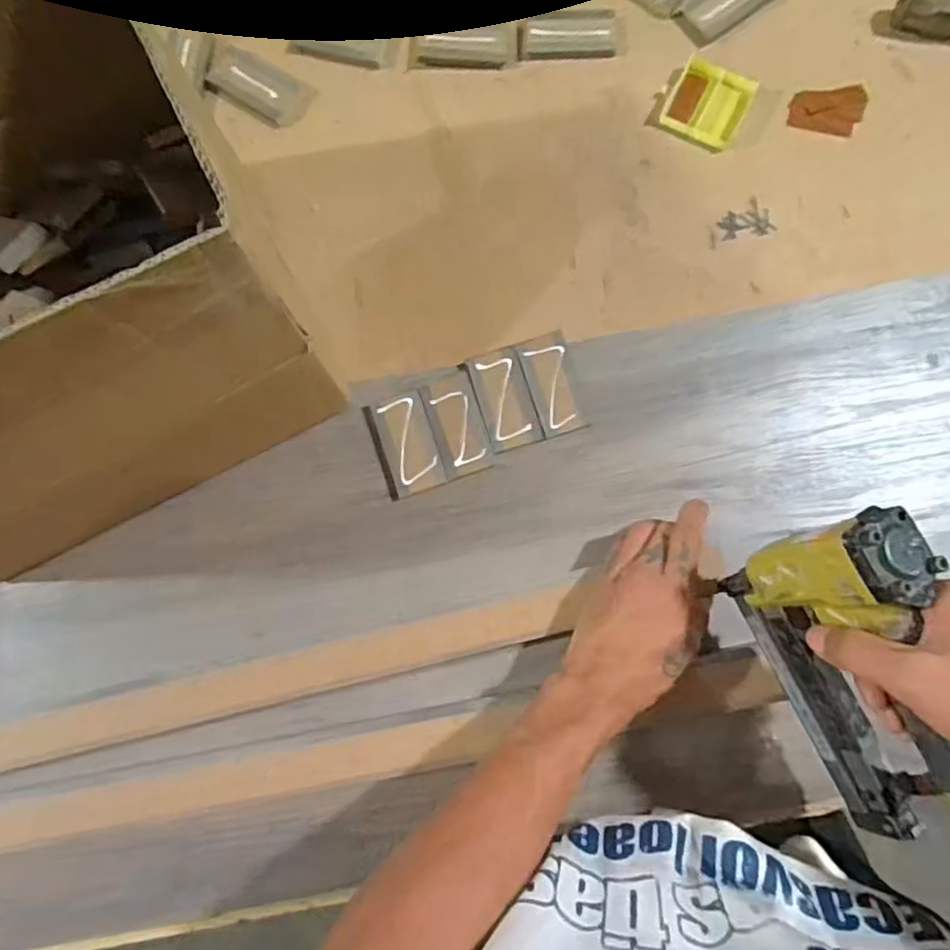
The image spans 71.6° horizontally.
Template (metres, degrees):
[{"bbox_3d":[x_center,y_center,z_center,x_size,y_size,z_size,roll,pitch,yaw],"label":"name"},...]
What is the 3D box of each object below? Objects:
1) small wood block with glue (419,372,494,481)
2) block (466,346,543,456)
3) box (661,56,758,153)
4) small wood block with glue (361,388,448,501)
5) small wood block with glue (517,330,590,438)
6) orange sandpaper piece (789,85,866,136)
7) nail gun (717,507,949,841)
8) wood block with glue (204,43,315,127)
[{"bbox_3d":[-0.014,-0.038,0.514,0.040,0.006,0.077,-19,80,-3],"label":"small wood block with glue"},{"bbox_3d":[0.023,-0.060,0.517,0.041,0.005,0.079,-17,79,-2],"label":"block"},{"bbox_3d":[0.200,-0.318,0.565,0.064,0.010,0.070,28,81,6],"label":"box"},{"bbox_3d":[-0.054,-0.024,0.513,0.047,0.007,0.078,-19,80,-3],"label":"small wood block with glue"},{"bbox_3d":[0.061,-0.071,0.515,0.037,0.007,0.078,-16,79,-2],"label":"small wood block with glue"},{"bbox_3d":[0.303,-0.316,0.567,0.061,0.006,0.048,13,80,3],"label":"orange sandpaper piece"},{"bbox_3d":[0.229,0.117,0.370,0.061,0.124,0.187,-26,80,-4],"label":"nail gun"},{"bbox_3d":[-0.187,-0.339,0.572,0.090,0.009,0.045,30,81,6],"label":"wood block with glue"}]

